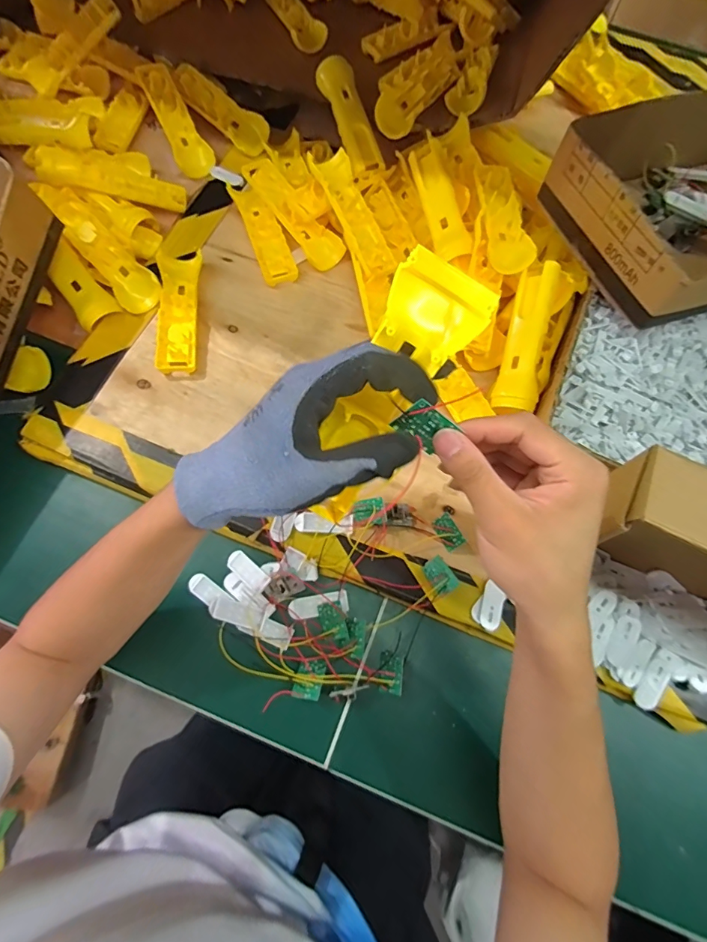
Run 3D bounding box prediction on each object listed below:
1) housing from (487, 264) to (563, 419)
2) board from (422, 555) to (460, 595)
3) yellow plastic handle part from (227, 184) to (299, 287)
[{"bbox_3d":[0.189,-0.141,0.481,0.040,0.030,0.157,13,93,5],"label":"housing"},{"bbox_3d":[0.085,0.103,0.433,0.024,0.004,0.034,-40,65,6],"label":"board"},{"bbox_3d":[-0.118,-0.311,0.569,0.042,0.014,0.165,-20,73,-9],"label":"yellow plastic handle part"}]

